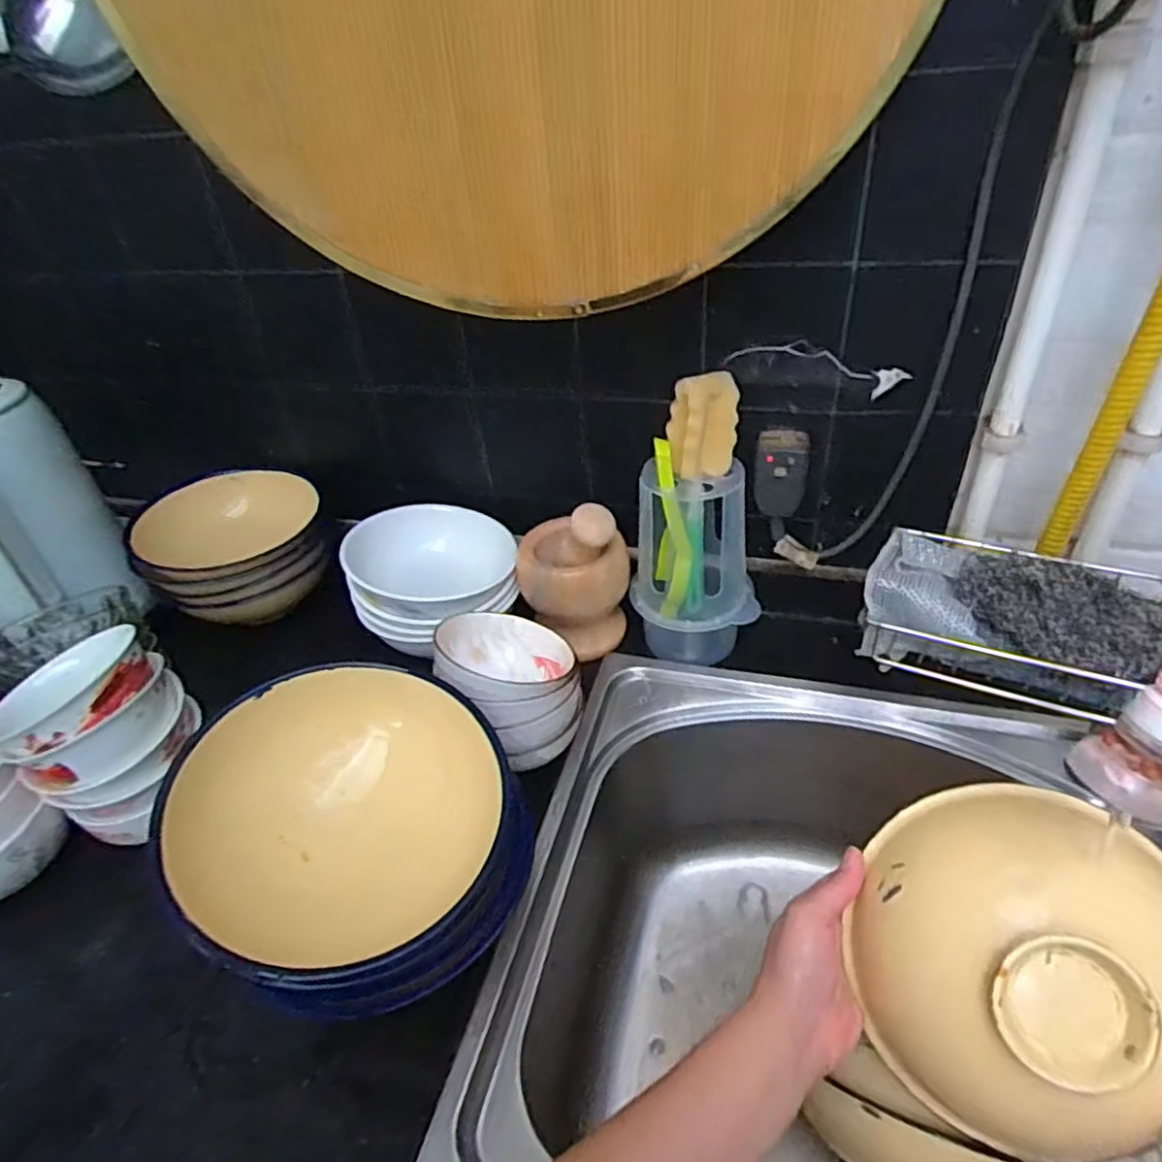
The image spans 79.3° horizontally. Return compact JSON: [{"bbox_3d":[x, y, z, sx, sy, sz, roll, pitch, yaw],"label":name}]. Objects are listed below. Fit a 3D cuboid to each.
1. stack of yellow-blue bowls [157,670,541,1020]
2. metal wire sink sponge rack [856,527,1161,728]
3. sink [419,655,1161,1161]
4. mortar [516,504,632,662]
[{"bbox_3d":[-0.144,0.168,0.456,0.161,0.174,0.179,18,45,28],"label":"stack of yellow-blue bowls"},{"bbox_3d":[0.281,0.023,0.480,0.159,0.058,0.095,14,43,24],"label":"metal wire sink sponge rack"},{"bbox_3d":[0.261,0.295,0.532,0.572,0.230,0.476,7,40,17],"label":"sink"},{"bbox_3d":[-0.008,-0.009,0.665,0.105,0.153,0.085,-6,38,1],"label":"mortar"}]

